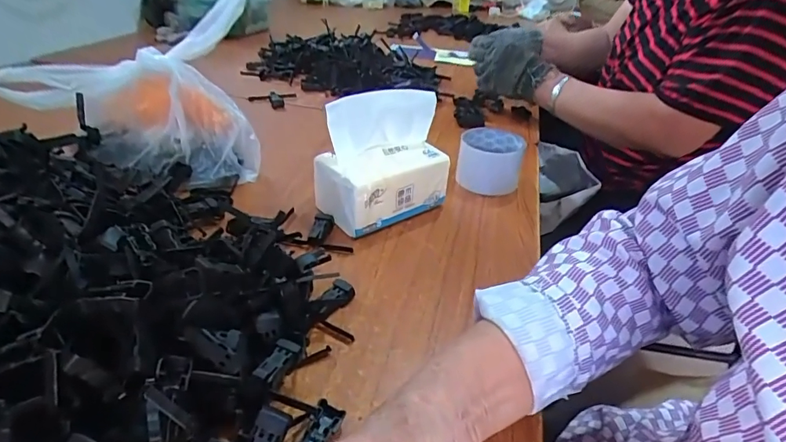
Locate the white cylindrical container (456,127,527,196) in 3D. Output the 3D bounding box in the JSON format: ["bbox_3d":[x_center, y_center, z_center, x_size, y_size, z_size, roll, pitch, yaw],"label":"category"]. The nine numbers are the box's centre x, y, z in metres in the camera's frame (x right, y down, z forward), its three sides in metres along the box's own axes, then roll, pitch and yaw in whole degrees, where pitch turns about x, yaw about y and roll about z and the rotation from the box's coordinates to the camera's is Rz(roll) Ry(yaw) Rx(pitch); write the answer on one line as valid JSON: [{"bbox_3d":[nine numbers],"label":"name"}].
[{"bbox_3d":[0.130,-0.083,0.630,0.085,0.064,0.075,8,33,6],"label":"white cylindrical container"}]

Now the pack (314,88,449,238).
[{"bbox_3d":[-0.012,-0.073,0.534,0.134,0.132,0.094,-19,40,-32],"label":"pack"}]

